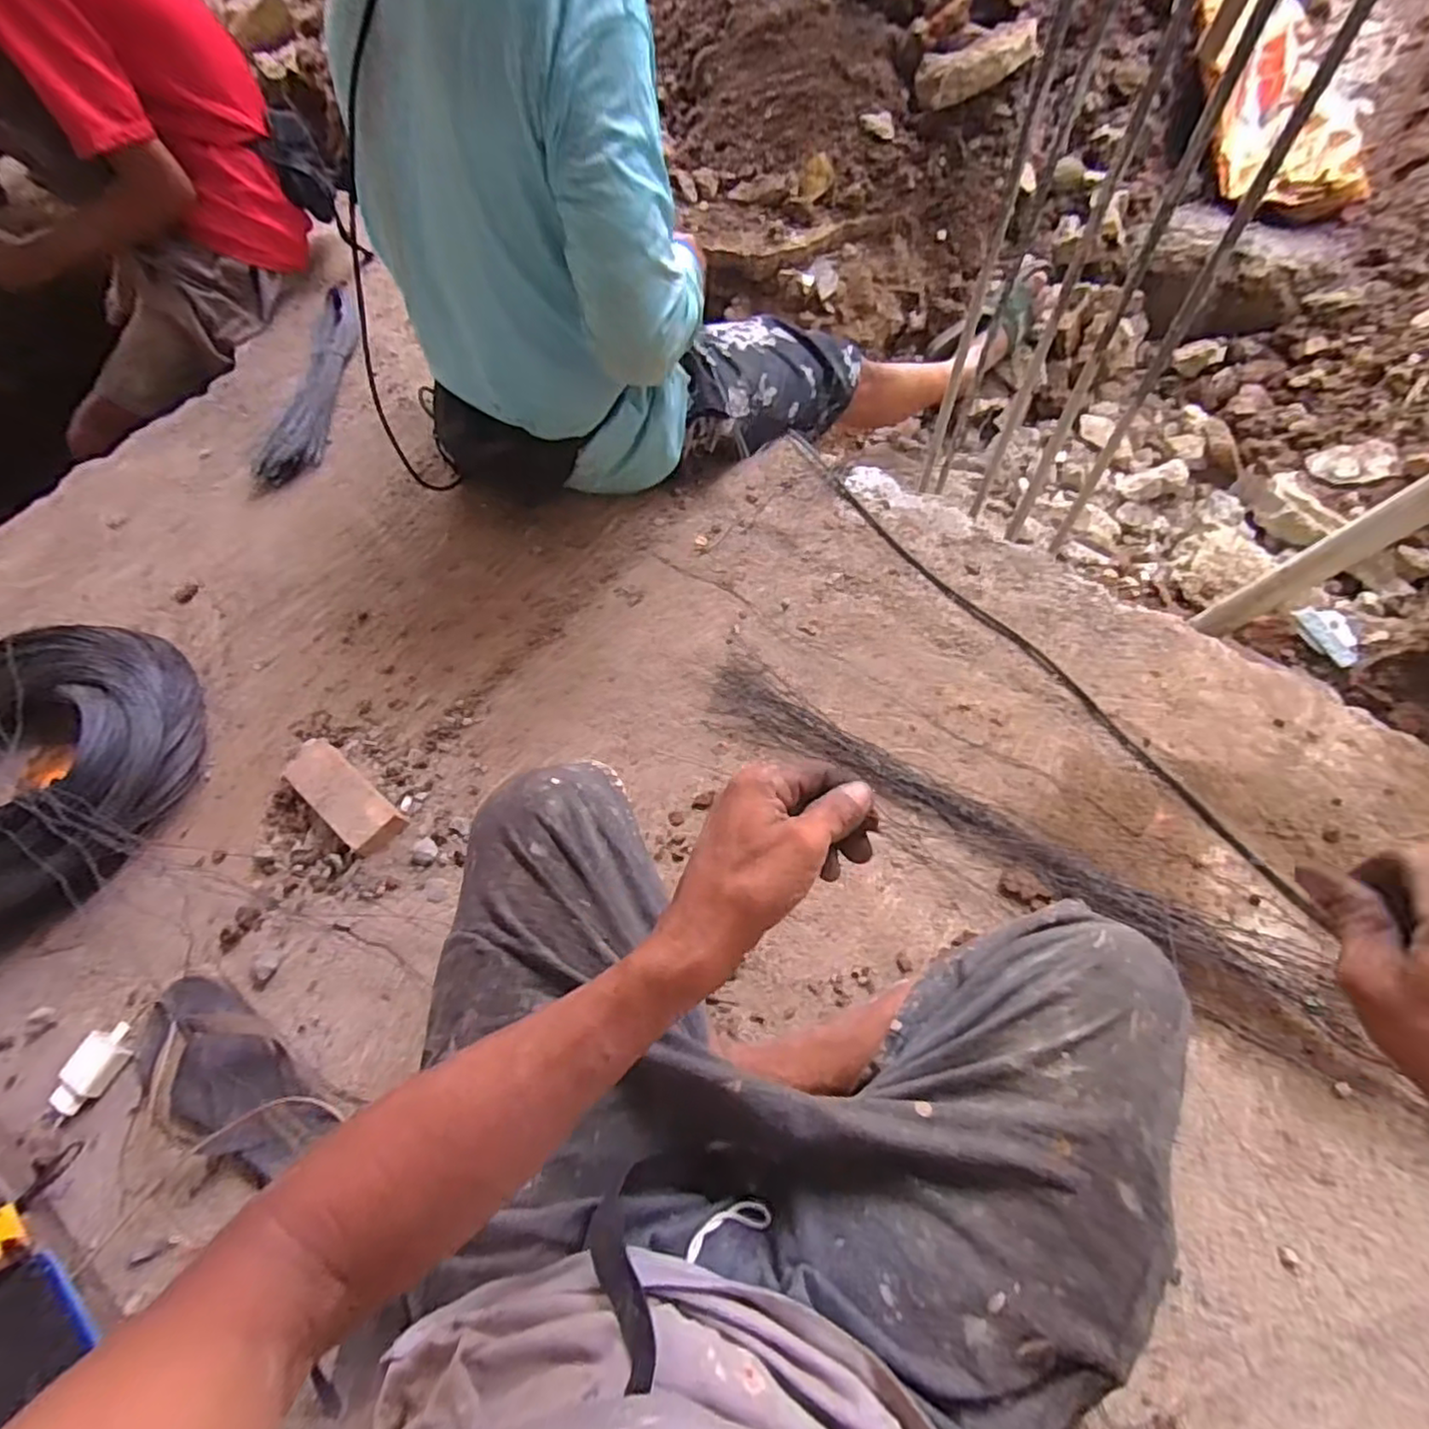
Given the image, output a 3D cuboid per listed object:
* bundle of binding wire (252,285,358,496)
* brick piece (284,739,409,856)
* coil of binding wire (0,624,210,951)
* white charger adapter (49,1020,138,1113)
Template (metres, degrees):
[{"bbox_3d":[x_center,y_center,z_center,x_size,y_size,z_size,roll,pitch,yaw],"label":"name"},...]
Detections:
[{"bbox_3d":[-0.634,-0.527,1.068,0.085,0.046,0.433,2,62,4],"label":"bundle of binding wire"},{"bbox_3d":[-0.406,0.085,0.724,0.158,0.041,0.057,36,69,19],"label":"brick piece"},{"bbox_3d":[-0.752,0.068,0.726,0.318,0.090,0.375,34,69,18],"label":"coil of binding wire"},{"bbox_3d":[-0.571,0.324,0.613,0.042,0.018,0.074,17,64,11],"label":"white charger adapter"}]

